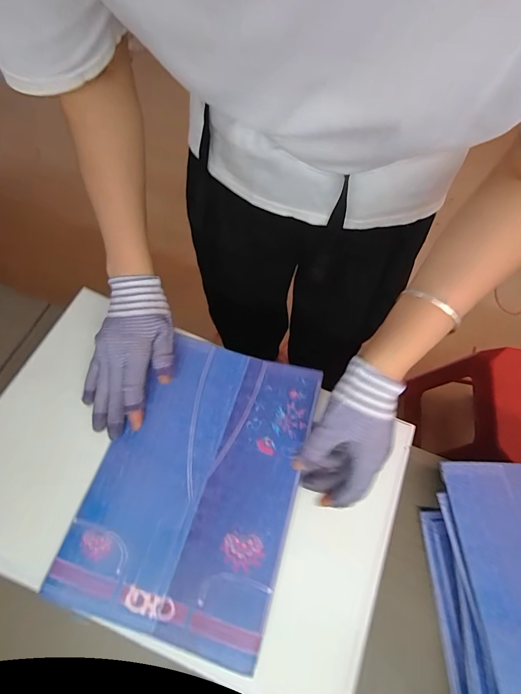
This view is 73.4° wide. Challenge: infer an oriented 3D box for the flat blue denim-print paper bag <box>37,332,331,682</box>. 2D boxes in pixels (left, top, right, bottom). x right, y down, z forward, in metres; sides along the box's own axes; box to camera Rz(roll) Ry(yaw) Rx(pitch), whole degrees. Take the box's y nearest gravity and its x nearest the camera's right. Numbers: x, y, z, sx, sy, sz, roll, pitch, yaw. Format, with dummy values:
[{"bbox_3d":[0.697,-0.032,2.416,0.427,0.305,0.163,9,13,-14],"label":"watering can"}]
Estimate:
[{"bbox_3d":[-0.065,0.132,0.363,0.199,0.012,0.281,15,68,7],"label":"flat blue denim-print paper bag"}]

